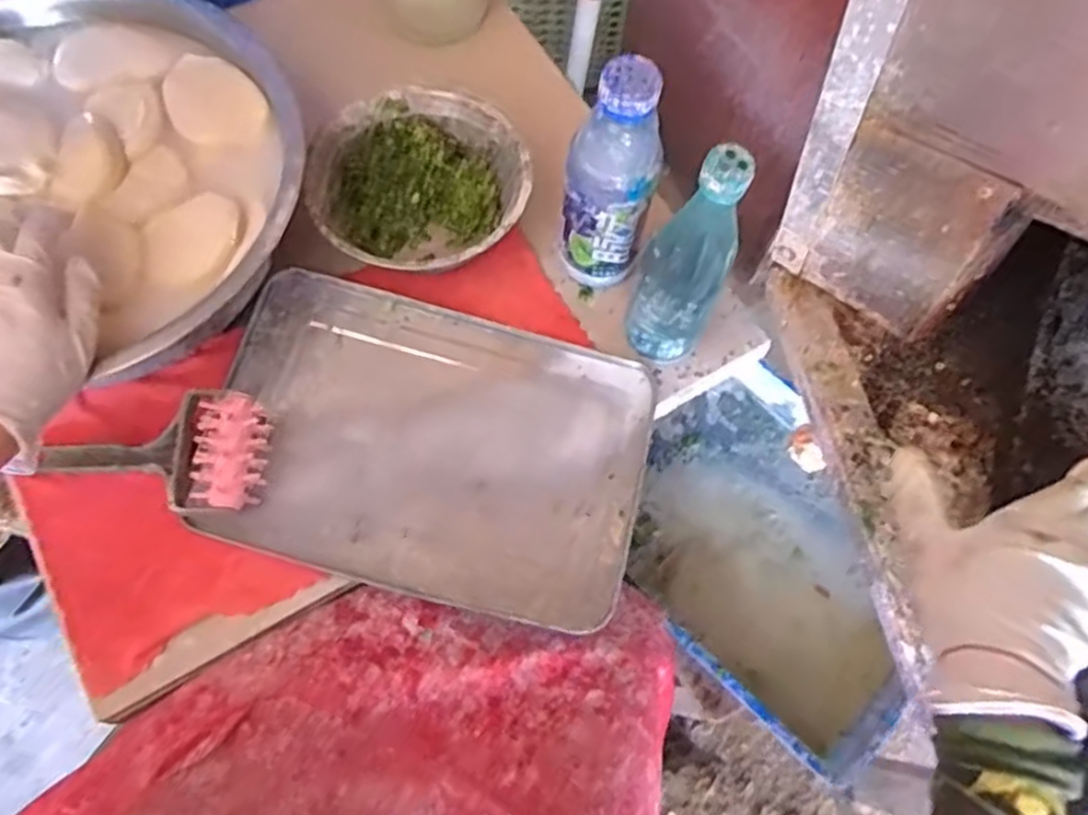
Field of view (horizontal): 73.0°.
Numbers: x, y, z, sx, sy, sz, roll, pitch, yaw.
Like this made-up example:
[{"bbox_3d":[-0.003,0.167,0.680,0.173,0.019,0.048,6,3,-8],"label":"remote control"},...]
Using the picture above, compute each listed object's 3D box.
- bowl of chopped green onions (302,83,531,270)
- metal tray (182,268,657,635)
[{"bbox_3d":[-0.108,-0.192,0.651,0.179,0.061,0.178,1,68,-2],"label":"bowl of chopped green onions"},{"bbox_3d":[-0.089,0.028,0.591,0.334,0.023,0.232,14,68,3],"label":"metal tray"}]

